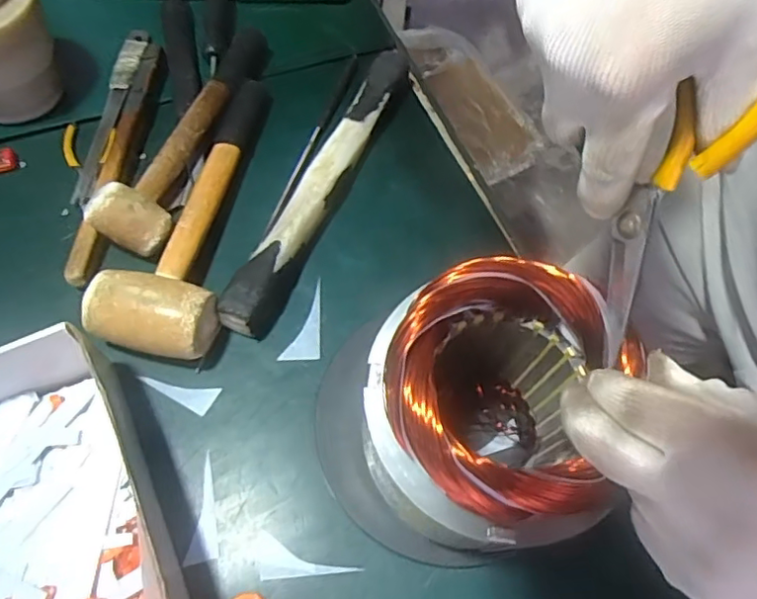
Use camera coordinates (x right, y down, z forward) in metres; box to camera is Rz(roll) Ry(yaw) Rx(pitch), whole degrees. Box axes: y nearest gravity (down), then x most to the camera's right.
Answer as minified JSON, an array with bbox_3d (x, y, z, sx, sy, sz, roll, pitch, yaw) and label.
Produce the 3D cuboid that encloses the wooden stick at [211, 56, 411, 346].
[{"bbox_3d":[-0.046,-0.111,0.529,0.035,0.037,0.323,22,65,7],"label":"wooden stick"}]

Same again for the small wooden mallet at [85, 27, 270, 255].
[{"bbox_3d":[-0.171,-0.153,0.532,0.062,0.051,0.273,18,64,5],"label":"small wooden mallet"}]

